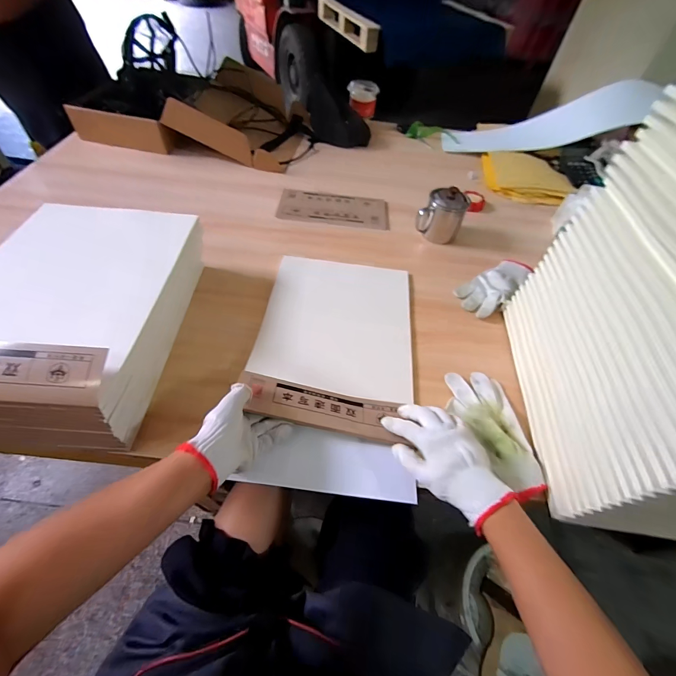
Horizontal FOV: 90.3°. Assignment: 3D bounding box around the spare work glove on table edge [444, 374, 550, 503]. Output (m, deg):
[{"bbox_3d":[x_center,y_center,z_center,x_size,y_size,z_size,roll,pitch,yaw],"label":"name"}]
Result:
[{"bbox_3d":[0.232,0.129,0.493,0.093,0.027,0.190,-9,54,-12],"label":"spare work glove on table edge"}]

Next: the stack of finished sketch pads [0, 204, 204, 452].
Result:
[{"bbox_3d":[-0.379,-0.044,0.501,0.263,0.130,0.372,5,52,-2],"label":"stack of finished sketch pads"}]

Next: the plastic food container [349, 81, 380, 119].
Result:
[{"bbox_3d":[0.085,-0.778,1.092,0.084,0.080,0.087,3,52,-3],"label":"plastic food container"}]

